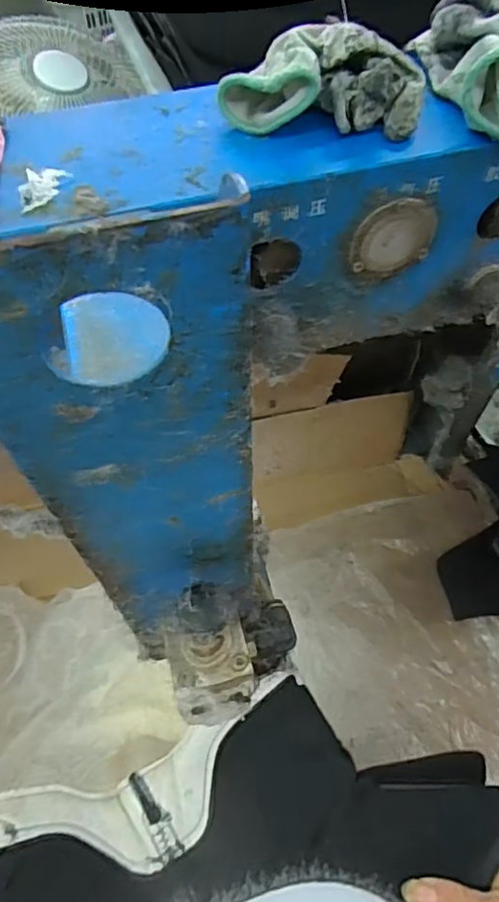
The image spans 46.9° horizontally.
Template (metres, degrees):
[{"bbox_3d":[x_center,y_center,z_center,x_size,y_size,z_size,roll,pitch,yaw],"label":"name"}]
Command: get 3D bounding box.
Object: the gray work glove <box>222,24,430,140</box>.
[{"bbox_3d":[0.042,-0.211,0.327,0.116,0.040,0.053,-1,59,0],"label":"gray work glove"}]

